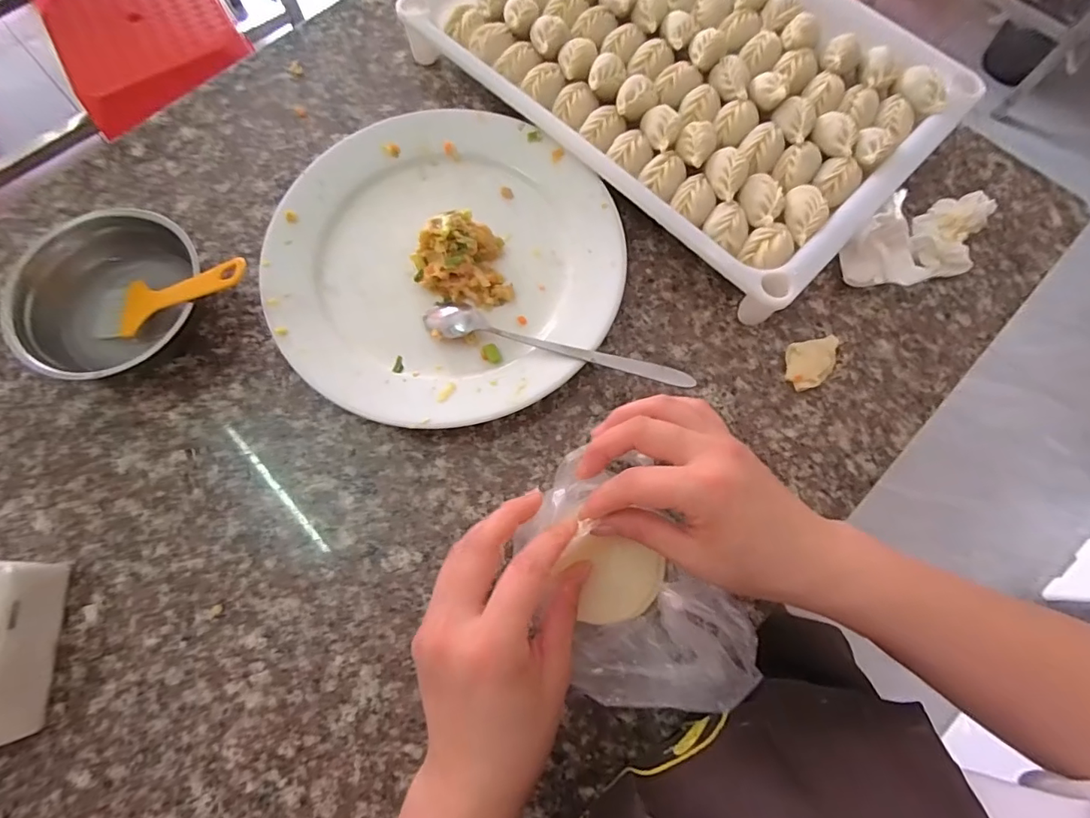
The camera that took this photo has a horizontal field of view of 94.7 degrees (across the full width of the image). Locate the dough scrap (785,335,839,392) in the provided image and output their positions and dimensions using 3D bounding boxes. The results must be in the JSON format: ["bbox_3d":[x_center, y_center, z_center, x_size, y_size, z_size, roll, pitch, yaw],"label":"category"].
[{"bbox_3d":[0.188,-0.032,0.349,0.040,0.008,0.033,-10,73,-4],"label":"dough scrap"}]

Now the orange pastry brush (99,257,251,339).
[{"bbox_3d":[-0.247,-0.075,0.335,0.139,0.016,0.042,-10,71,23],"label":"orange pastry brush"}]

